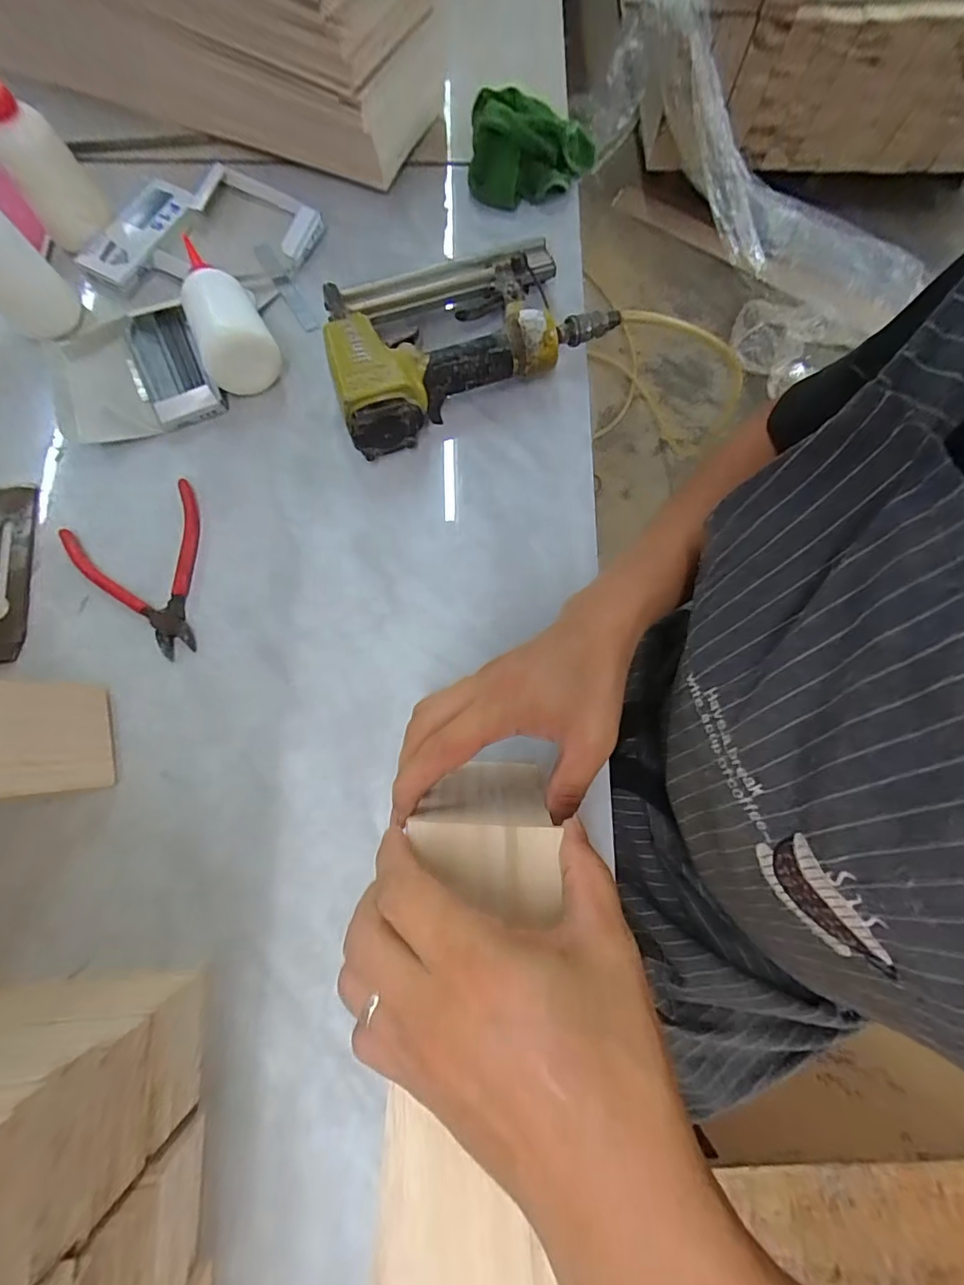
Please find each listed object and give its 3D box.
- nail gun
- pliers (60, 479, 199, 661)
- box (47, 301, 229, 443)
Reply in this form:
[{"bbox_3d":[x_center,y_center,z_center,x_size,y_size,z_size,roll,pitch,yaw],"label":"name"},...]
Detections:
[{"bbox_3d":[-0.022,-0.280,0.448,0.256,0.064,0.153,-27,78,-9],"label":"nail gun"},{"bbox_3d":[-0.266,-0.054,0.408,0.107,0.008,0.139,-29,78,-9],"label":"pliers"},{"bbox_3d":[-0.313,-0.251,0.450,0.141,0.026,0.136,-14,76,-6],"label":"box"}]

